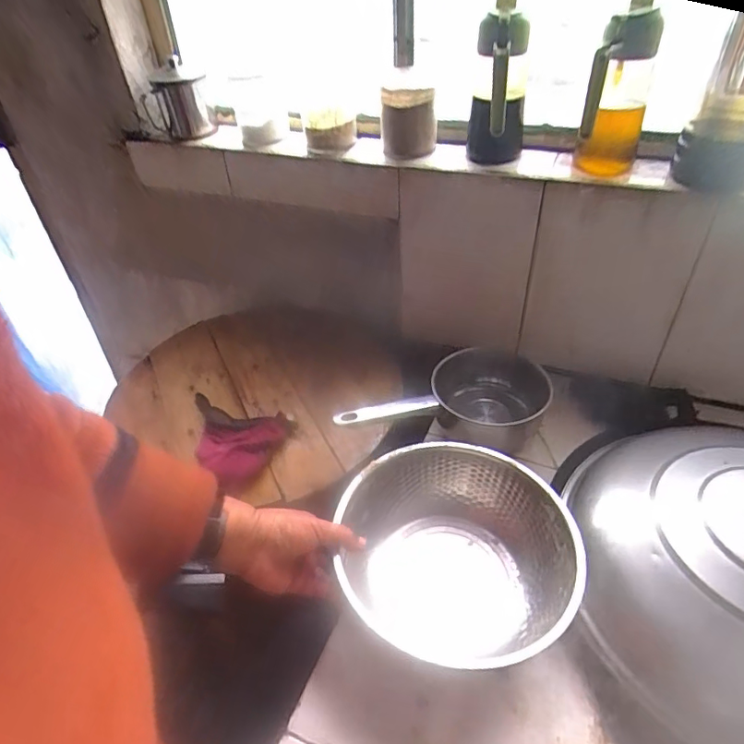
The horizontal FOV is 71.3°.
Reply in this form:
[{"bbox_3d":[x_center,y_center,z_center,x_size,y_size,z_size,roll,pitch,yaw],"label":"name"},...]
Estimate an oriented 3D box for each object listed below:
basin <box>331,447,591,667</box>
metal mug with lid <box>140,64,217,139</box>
[{"bbox_3d":[0.092,0.201,0.560,0.234,0.103,0.235,-2,40,2],"label":"basin"},{"bbox_3d":[-0.312,-0.429,0.825,0.098,0.094,0.083,-19,43,-18],"label":"metal mug with lid"}]

